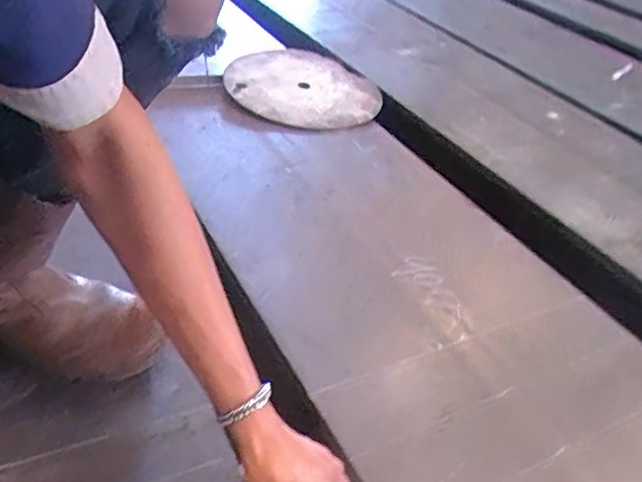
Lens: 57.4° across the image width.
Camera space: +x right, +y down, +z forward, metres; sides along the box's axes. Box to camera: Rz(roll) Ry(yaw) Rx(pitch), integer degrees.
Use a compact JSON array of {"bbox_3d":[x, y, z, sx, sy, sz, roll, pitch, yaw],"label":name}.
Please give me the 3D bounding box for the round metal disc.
[{"bbox_3d":[-0.019,-0.322,1.214,0.297,0.027,0.354,24,39,12],"label":"round metal disc"}]

